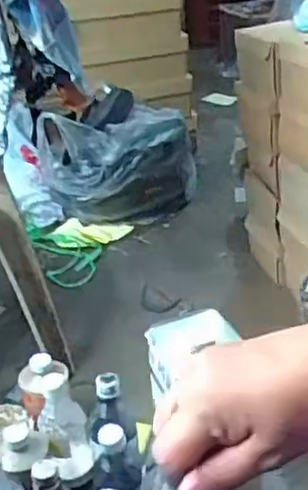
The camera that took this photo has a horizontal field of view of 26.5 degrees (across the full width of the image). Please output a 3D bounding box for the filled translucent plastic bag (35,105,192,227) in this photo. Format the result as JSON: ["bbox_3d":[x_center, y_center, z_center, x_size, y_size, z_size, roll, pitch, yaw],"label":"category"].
[{"bbox_3d":[-0.093,-0.229,1.723,0.392,0.248,0.326,-4,30,2],"label":"filled translucent plastic bag"}]

